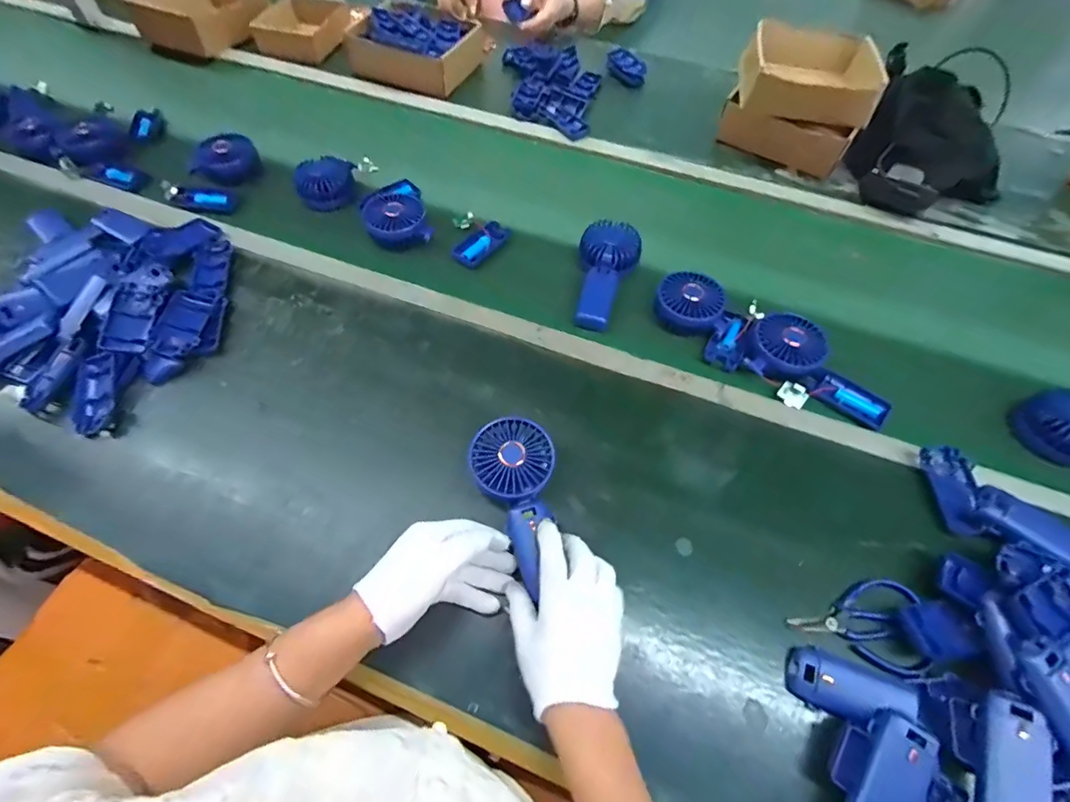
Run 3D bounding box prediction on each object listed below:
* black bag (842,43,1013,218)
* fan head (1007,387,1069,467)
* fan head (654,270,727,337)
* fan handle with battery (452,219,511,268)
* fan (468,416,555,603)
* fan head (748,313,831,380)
[{"bbox_3d":[0.678,-0.455,0.817,0.235,0.117,0.337,23,60,11],"label":"black bag"},{"bbox_3d":[0.606,0.029,0.562,0.071,0.057,0.091,-17,62,-10],"label":"fan head"},{"bbox_3d":[0.205,-0.130,0.642,0.085,0.033,0.079,1,58,-2],"label":"fan head"},{"bbox_3d":[-0.077,-0.233,0.721,0.045,0.015,0.095,35,63,18],"label":"fan handle with battery"},{"bbox_3d":[-0.016,0.097,0.488,0.084,0.032,0.169,-9,65,-4],"label":"fan"},{"bbox_3d":[0.311,-0.065,0.604,0.084,0.039,0.081,1,58,-2],"label":"fan head"}]

